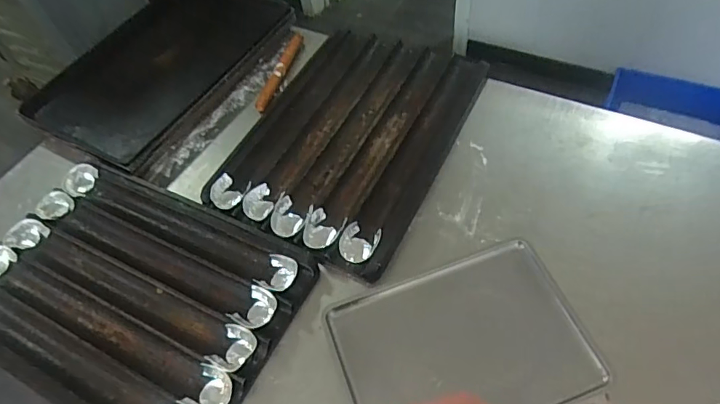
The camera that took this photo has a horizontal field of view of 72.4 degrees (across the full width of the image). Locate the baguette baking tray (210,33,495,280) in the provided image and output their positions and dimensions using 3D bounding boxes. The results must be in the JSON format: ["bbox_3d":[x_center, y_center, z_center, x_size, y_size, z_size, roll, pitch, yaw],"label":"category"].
[{"bbox_3d":[-0.010,-0.157,1.043,0.398,0.032,0.571,21,60,20],"label":"baguette baking tray"}]

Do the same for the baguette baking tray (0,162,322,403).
[{"bbox_3d":[-0.408,0.160,0.880,0.607,0.041,0.393,21,60,20],"label":"baguette baking tray"}]

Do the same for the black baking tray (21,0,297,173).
[{"bbox_3d":[-0.487,-0.356,1.212,0.451,0.038,0.600,19,59,18],"label":"black baking tray"}]

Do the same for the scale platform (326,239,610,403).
[{"bbox_3d":[0.138,0.195,0.688,0.321,0.034,0.232,-17,55,-9],"label":"scale platform"}]

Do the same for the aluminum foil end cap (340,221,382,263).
[{"bbox_3d":[-0.002,0.076,0.894,0.065,0.026,0.072,21,60,20],"label":"aluminum foil end cap"}]

